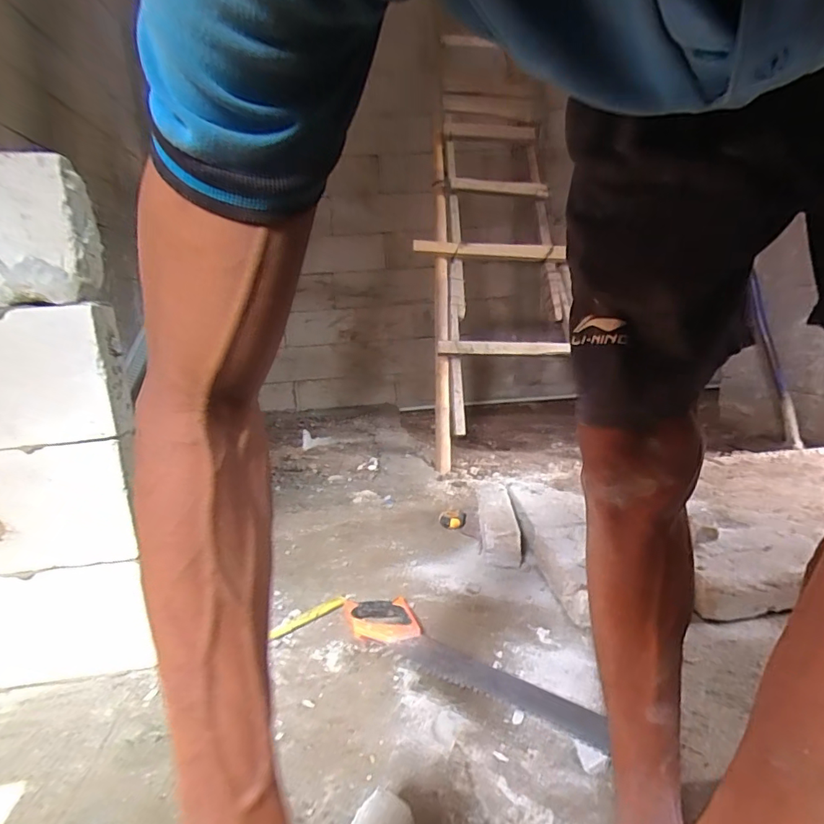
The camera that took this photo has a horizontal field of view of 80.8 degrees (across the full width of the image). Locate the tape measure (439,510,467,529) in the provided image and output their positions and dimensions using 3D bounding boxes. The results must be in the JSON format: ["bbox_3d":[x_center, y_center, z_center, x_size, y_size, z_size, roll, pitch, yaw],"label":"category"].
[{"bbox_3d":[0.110,0.289,1.310,0.070,0.029,0.070,-3,12,5],"label":"tape measure"}]

